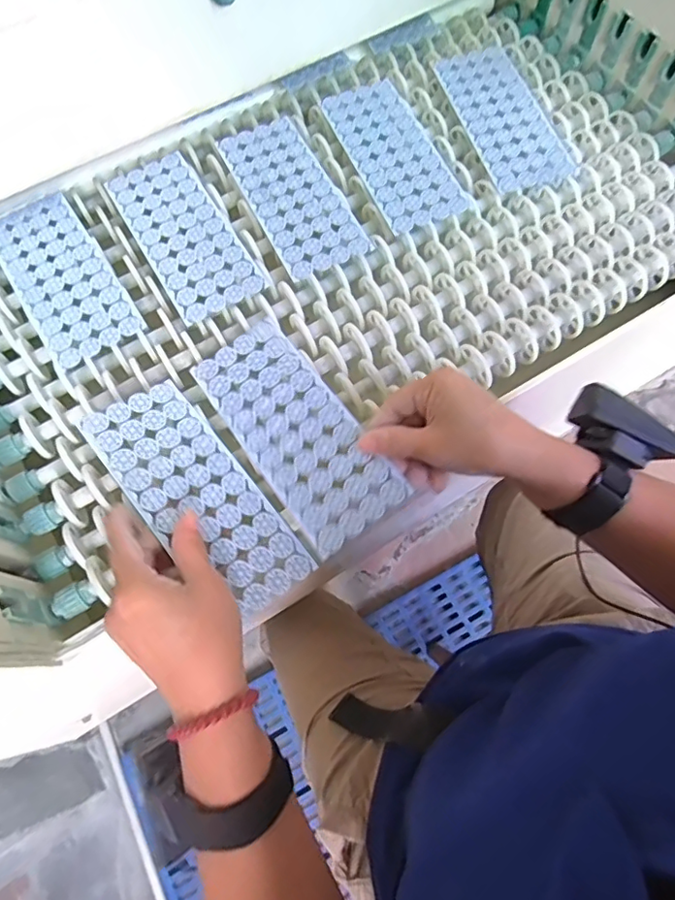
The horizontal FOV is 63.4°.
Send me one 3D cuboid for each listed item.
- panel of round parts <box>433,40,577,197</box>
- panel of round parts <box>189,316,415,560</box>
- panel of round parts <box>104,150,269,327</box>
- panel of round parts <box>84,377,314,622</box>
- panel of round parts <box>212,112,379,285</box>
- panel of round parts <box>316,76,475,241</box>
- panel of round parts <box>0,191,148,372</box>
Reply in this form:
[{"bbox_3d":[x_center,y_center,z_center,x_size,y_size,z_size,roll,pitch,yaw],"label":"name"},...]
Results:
[{"bbox_3d":[0.163,-0.335,0.545,0.085,0.012,0.194,-15,68,-5],"label":"panel of round parts"},{"bbox_3d":[-0.033,-0.017,0.415,0.078,0.011,0.191,-32,67,-11],"label":"panel of round parts"},{"bbox_3d":[-0.142,-0.200,0.497,0.079,0.005,0.191,-28,70,-10],"label":"panel of round parts"},{"bbox_3d":[-0.102,0.030,0.393,0.080,0.005,0.189,-31,72,-32],"label":"panel of round parts"},{"bbox_3d":[-0.044,-0.240,0.512,0.079,0.008,0.189,-25,69,-9],"label":"panel of round parts"},{"bbox_3d":[0.054,-0.289,0.530,0.085,0.011,0.189,-22,69,-8],"label":"panel of round parts"},{"bbox_3d":[-0.245,-0.156,0.483,0.080,0.006,0.185,-33,71,-11],"label":"panel of round parts"}]

